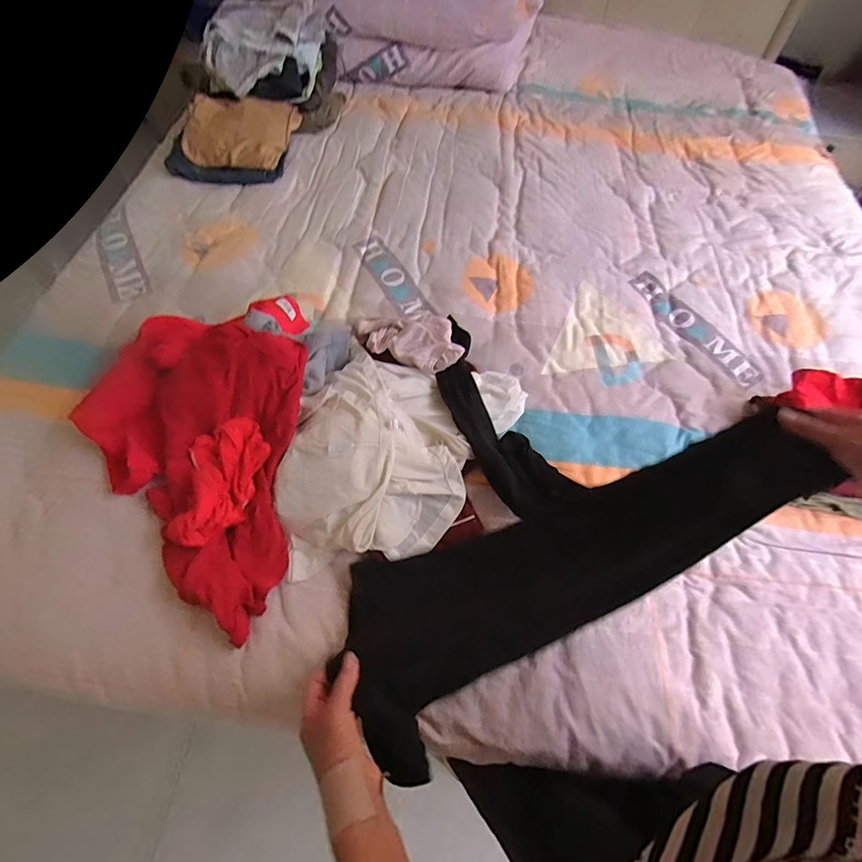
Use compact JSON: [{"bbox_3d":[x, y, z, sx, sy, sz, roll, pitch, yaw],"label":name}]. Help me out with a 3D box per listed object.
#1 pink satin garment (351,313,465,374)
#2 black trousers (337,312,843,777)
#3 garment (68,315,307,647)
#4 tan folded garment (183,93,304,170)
[{"bbox_3d":[-0.039,-0.164,0.736,0.212,0.051,0.127,24,60,31],"label":"pink satin garment"},{"bbox_3d":[0.076,0.061,0.539,0.513,0.211,0.418,-28,65,-17],"label":"black trousers"},{"bbox_3d":[-0.334,0.010,0.602,0.360,0.130,0.406,16,61,7],"label":"garment"},{"bbox_3d":[-0.447,-0.703,1.007,0.236,0.060,0.207,1,62,-2],"label":"tan folded garment"}]

